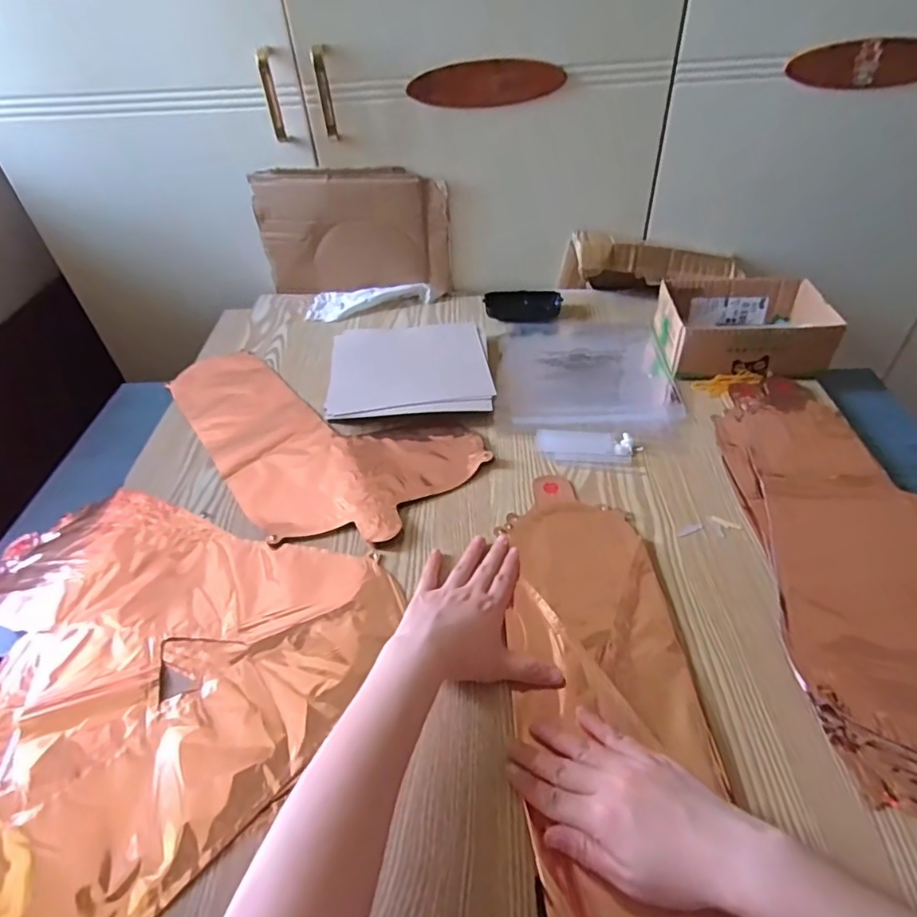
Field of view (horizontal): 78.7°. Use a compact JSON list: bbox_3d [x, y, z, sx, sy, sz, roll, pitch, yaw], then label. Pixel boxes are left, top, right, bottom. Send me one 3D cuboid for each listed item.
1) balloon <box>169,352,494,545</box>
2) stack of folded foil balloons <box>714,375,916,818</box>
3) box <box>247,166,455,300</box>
[{"bbox_3d":[-0.188,-0.036,0.648,0.401,0.012,0.215,32,54,31],"label":"balloon"},{"bbox_3d":[0.365,0.081,0.482,0.200,0.022,0.452,2,44,6],"label":"stack of folded foil balloons"},{"bbox_3d":[-0.148,-0.318,0.810,0.267,0.182,0.027,0,44,4],"label":"box"}]

